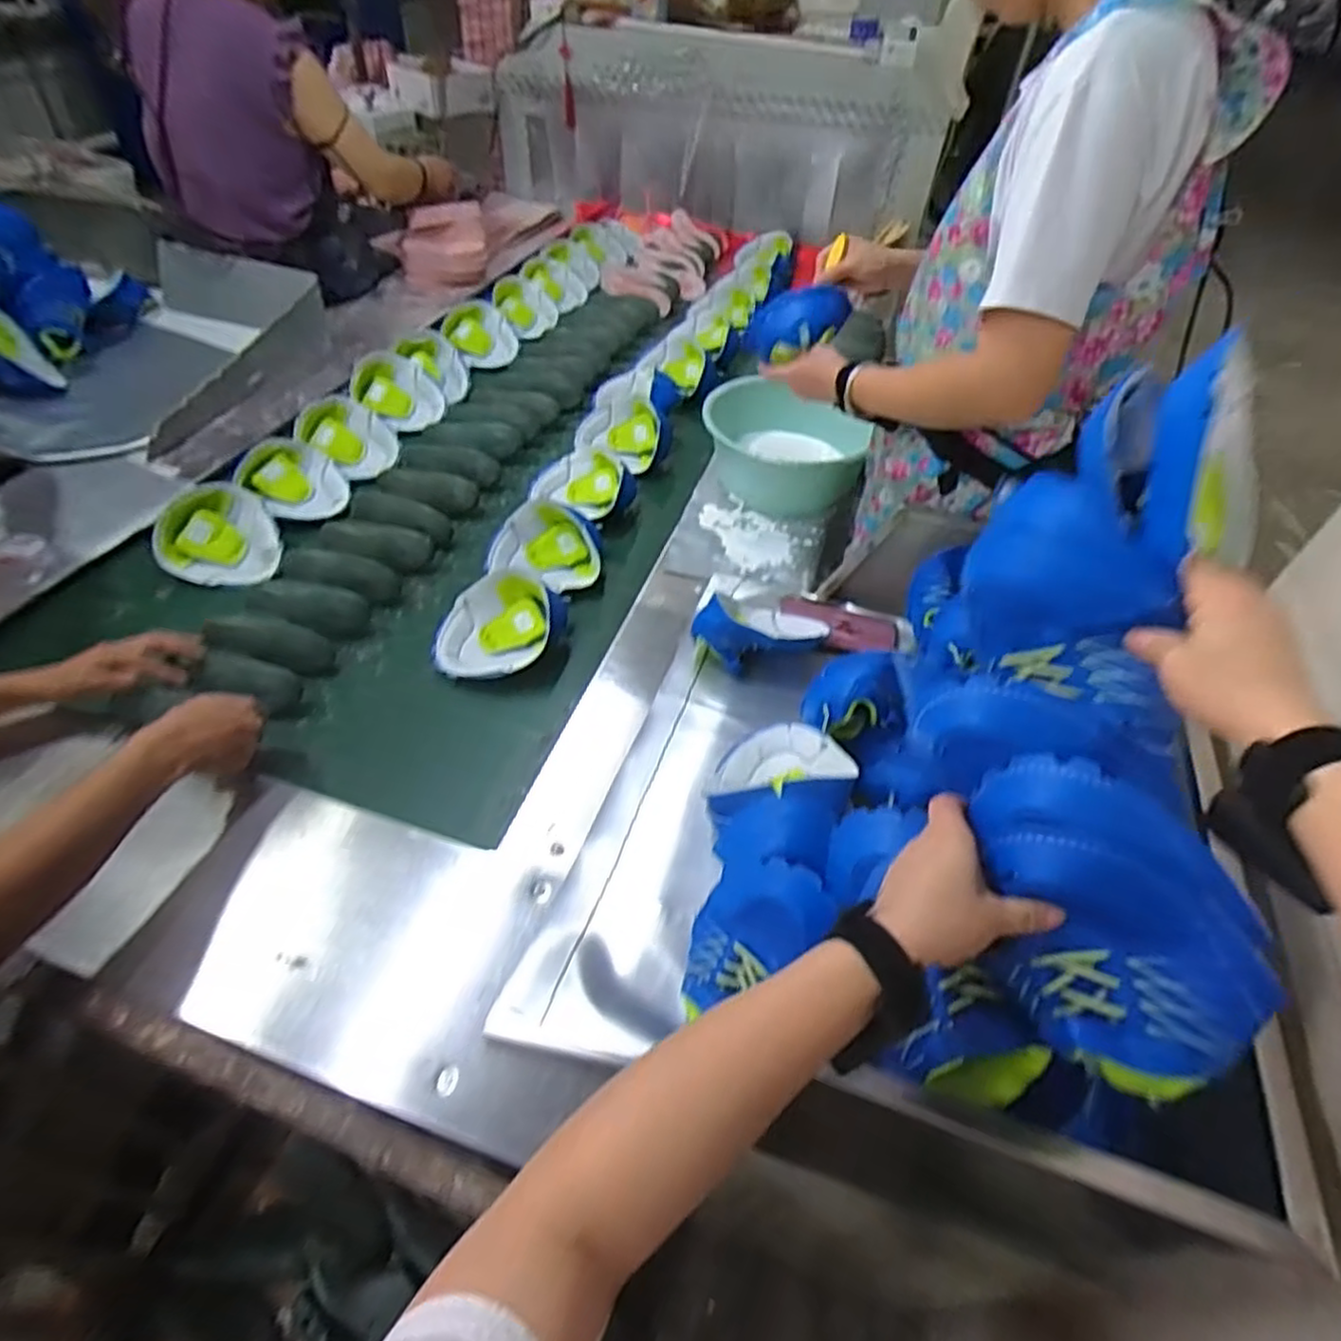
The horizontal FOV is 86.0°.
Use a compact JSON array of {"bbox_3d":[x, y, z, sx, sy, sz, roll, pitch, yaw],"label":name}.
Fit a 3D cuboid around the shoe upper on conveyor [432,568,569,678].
[{"bbox_3d":[-0.231,-0.062,0.995,0.162,0.098,0.159,3,48,-3],"label":"shoe upper on conveyor"}]

